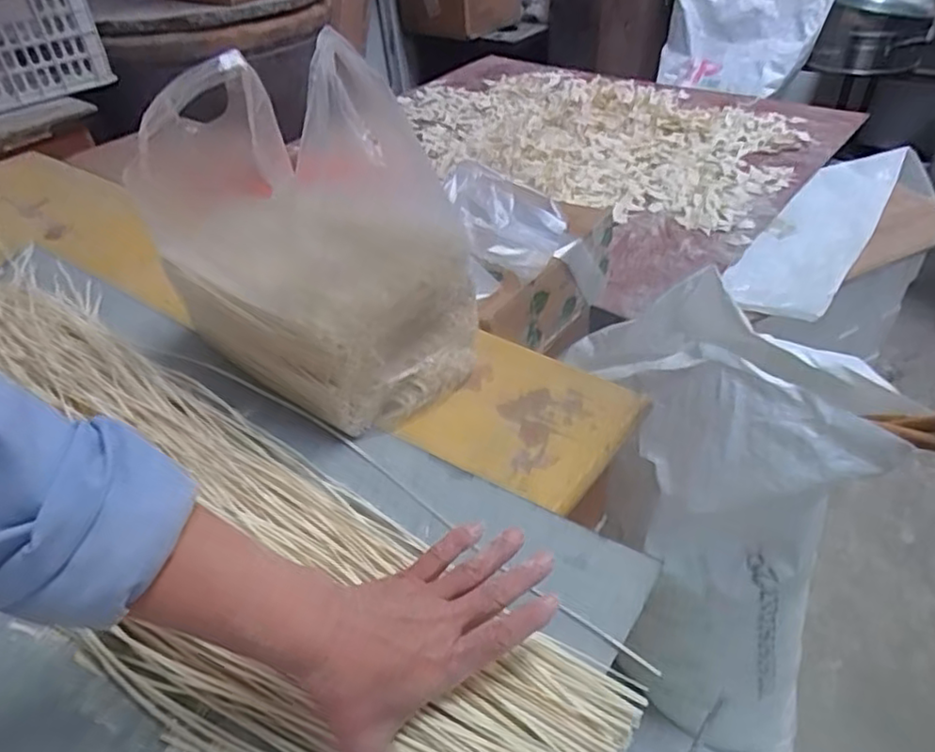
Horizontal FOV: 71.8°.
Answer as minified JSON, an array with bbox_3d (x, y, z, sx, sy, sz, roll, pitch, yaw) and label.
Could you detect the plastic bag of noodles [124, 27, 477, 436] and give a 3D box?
[{"bbox_3d":[-0.149,-0.120,0.613,0.254,0.282,0.162,22,48,28],"label":"plastic bag of noodles"}]

